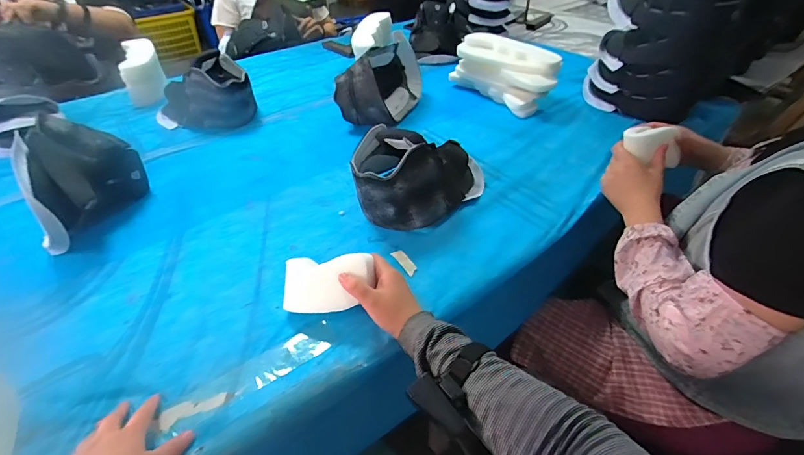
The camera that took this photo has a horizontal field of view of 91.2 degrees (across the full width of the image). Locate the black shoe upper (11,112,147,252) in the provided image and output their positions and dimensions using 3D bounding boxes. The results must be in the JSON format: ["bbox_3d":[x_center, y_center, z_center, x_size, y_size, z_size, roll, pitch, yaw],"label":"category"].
[{"bbox_3d":[-0.542,-0.071,0.674,0.137,0.174,0.219,-16,45,-16],"label":"black shoe upper"}]

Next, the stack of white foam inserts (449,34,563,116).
[{"bbox_3d":[0.260,-0.402,1.028,0.102,0.136,0.284,-29,49,-27],"label":"stack of white foam inserts"}]

